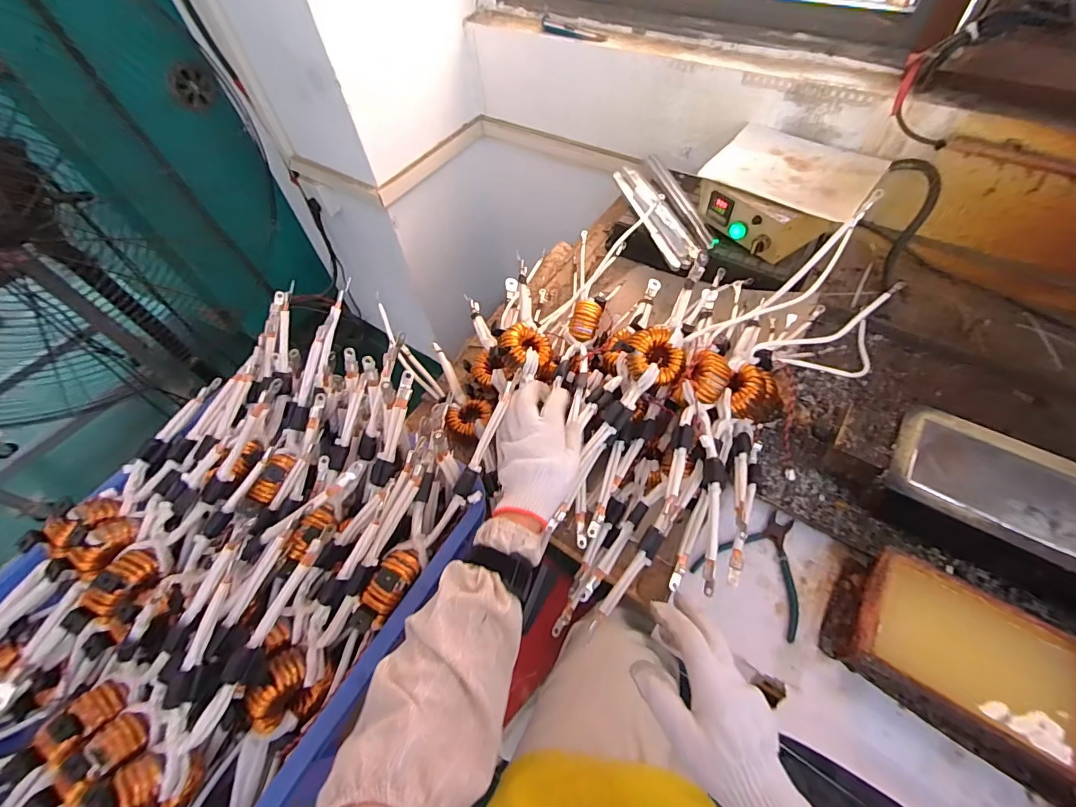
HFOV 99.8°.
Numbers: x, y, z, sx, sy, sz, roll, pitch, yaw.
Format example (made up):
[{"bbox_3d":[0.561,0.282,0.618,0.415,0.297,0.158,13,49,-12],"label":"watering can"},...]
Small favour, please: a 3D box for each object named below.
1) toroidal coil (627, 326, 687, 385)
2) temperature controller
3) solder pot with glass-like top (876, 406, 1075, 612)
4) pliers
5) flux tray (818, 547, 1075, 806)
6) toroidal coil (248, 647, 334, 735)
[{"bbox_3d":[0.159,-0.062,0.617,0.074,0.041,0.074,0,91,-5],"label":"toroidal coil"},{"bbox_3d":[0.431,-0.372,0.807,0.253,0.087,0.238,35,66,24],"label":"temperature controller"},{"bbox_3d":[0.583,0.141,0.524,0.341,0.088,0.151,27,63,21],"label":"solder pot with glass-like top"},{"bbox_3d":[0.283,0.195,0.564,0.126,0.013,0.133,34,66,24],"label":"pliers"},{"bbox_3d":[0.439,0.266,0.467,0.230,0.069,0.140,27,63,21],"label":"flux tray"},{"bbox_3d":[-0.245,0.284,0.447,0.049,0.061,0.068,15,59,14],"label":"toroidal coil"}]

